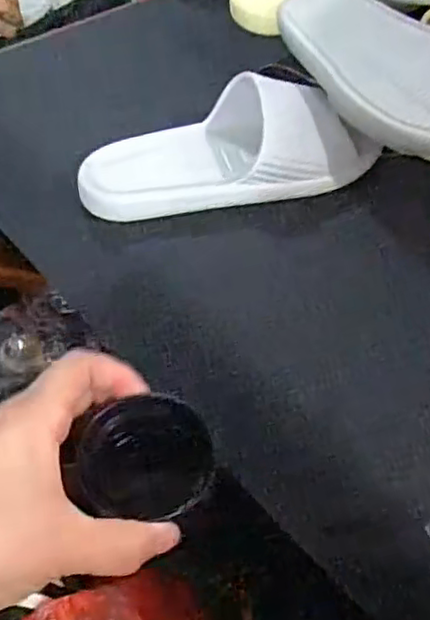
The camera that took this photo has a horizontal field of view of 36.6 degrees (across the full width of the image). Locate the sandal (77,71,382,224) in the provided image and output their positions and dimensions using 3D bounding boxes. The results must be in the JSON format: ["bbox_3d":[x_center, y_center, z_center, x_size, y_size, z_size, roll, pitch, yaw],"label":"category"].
[{"bbox_3d":[0.010,-0.135,0.521,0.231,0.061,0.092,-6,50,-4],"label":"sandal"}]

